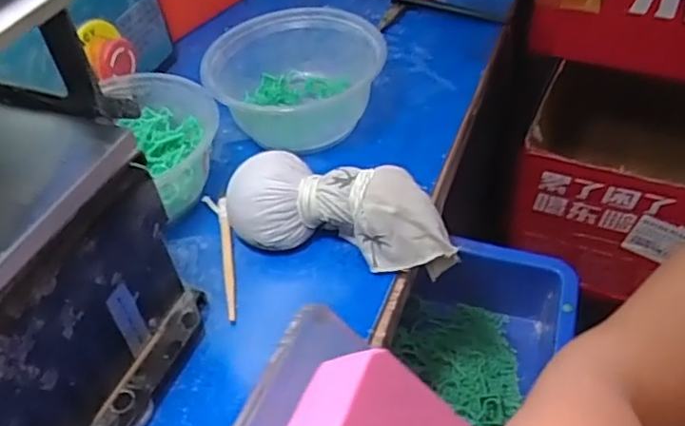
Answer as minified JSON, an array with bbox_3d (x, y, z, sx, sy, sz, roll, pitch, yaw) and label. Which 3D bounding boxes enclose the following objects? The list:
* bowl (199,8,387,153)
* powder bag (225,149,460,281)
[{"bbox_3d":[-0.036,-0.103,0.494,0.130,0.054,0.113,-16,46,-9],"label":"bowl"},{"bbox_3d":[-0.001,-0.001,0.407,0.146,0.050,0.058,7,47,13],"label":"powder bag"}]

